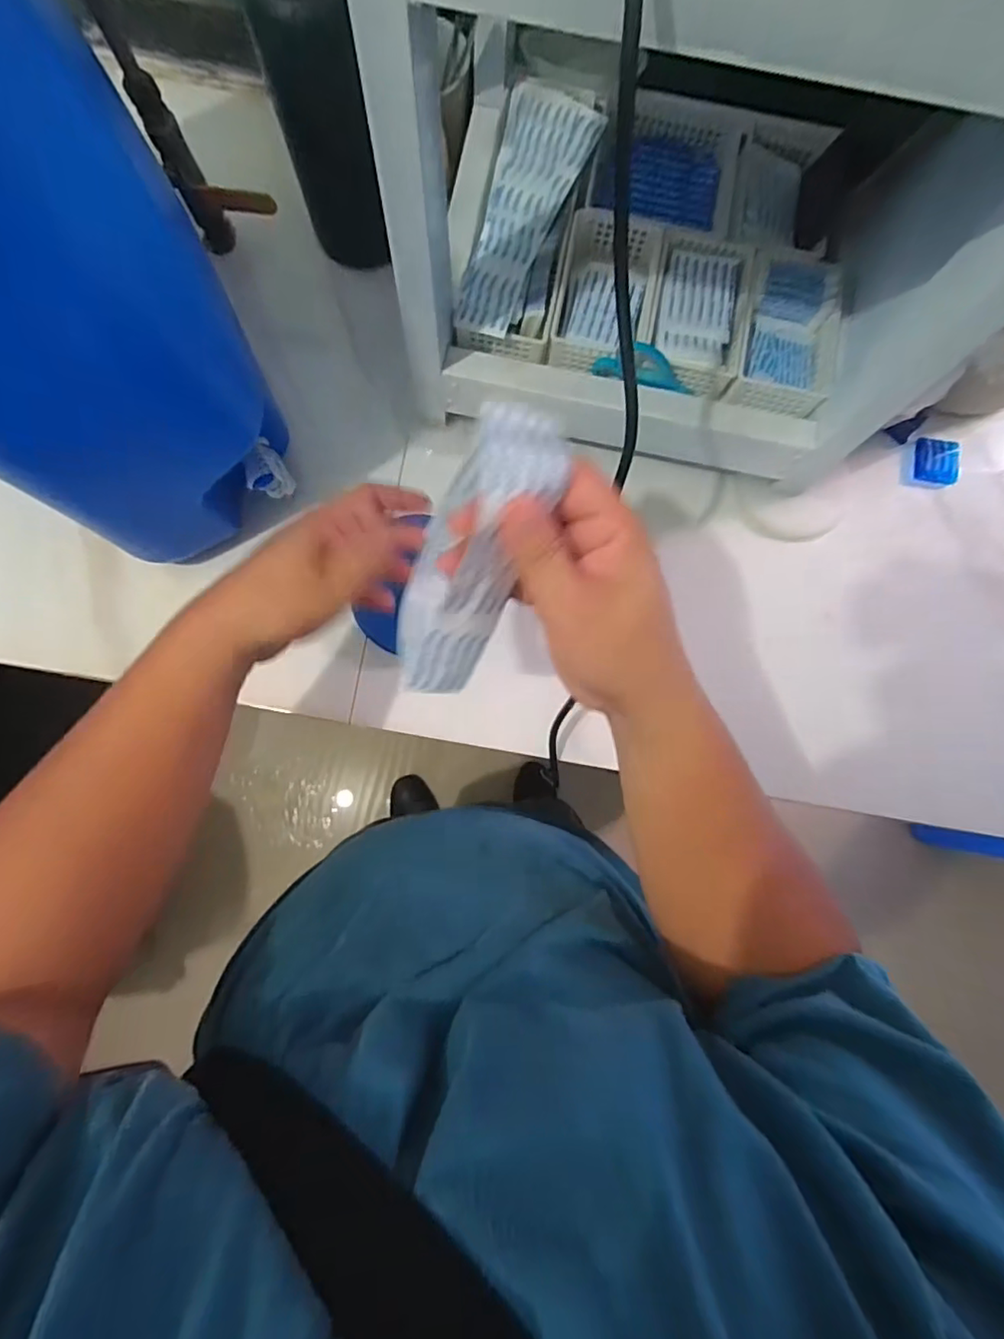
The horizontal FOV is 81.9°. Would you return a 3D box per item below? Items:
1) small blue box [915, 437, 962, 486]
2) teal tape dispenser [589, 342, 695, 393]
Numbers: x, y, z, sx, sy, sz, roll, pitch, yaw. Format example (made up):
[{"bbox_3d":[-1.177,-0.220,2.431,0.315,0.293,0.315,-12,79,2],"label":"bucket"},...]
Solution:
[{"bbox_3d":[0.409,-0.196,0.540,0.039,0.008,0.046,11,82,0],"label":"small blue box"},{"bbox_3d":[0.115,-0.240,0.460,0.081,0.028,0.025,19,82,1],"label":"teal tape dispenser"}]

